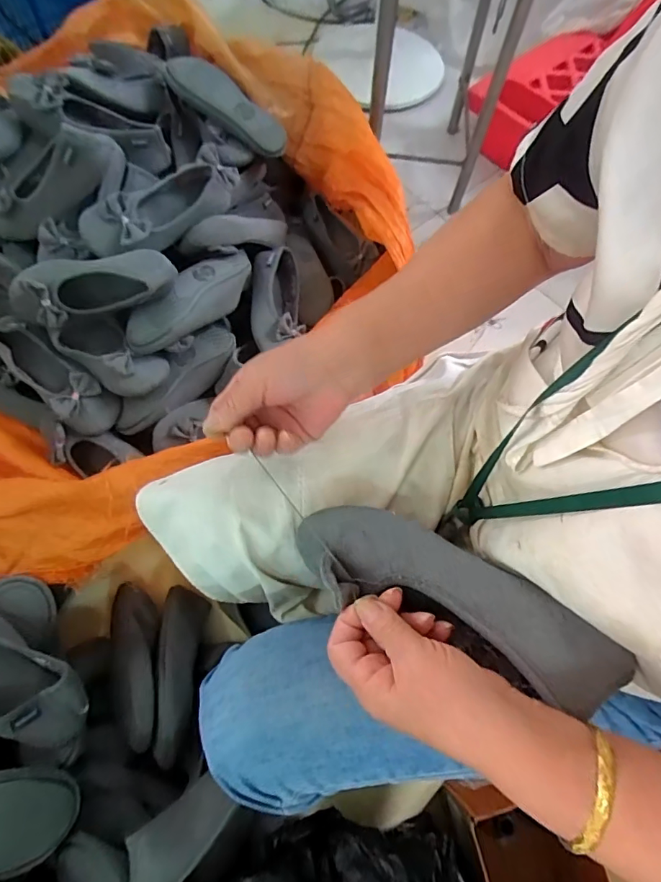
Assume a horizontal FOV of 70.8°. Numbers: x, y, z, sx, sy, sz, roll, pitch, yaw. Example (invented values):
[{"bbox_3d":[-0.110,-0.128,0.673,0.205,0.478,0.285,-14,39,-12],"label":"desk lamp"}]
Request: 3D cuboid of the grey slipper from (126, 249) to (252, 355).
[{"bbox_3d":[-0.221,-0.232,0.753,0.081,0.055,0.249,35,70,11],"label":"grey slipper"}]

